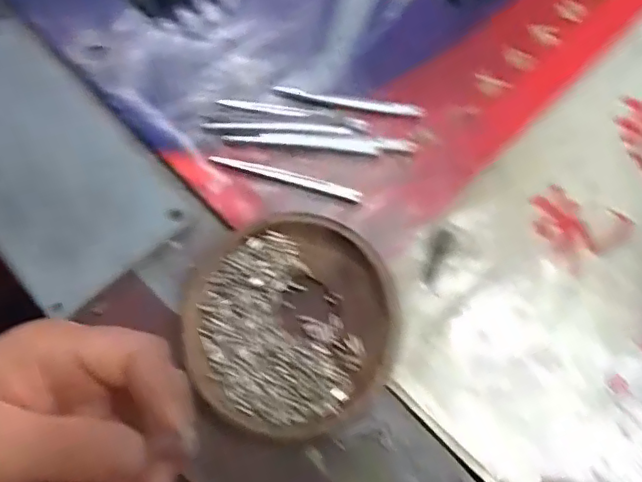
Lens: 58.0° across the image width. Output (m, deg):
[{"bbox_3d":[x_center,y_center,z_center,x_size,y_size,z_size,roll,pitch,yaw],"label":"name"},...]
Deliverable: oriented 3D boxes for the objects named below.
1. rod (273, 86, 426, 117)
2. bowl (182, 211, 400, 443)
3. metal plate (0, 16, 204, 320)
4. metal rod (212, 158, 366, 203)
[{"bbox_3d":[0.018,-0.088,0.361,0.093,0.004,0.008,10,72,3],"label":"rod"},{"bbox_3d":[-0.016,0.043,0.308,0.107,0.017,0.116,0,71,0],"label":"bowl"},{"bbox_3d":[-0.172,-0.054,0.343,0.098,0.012,0.193,-42,76,-13],"label":"metal plate"},{"bbox_3d":[-0.021,-0.038,0.347,0.091,0.005,0.008,14,72,4],"label":"metal rod"}]

